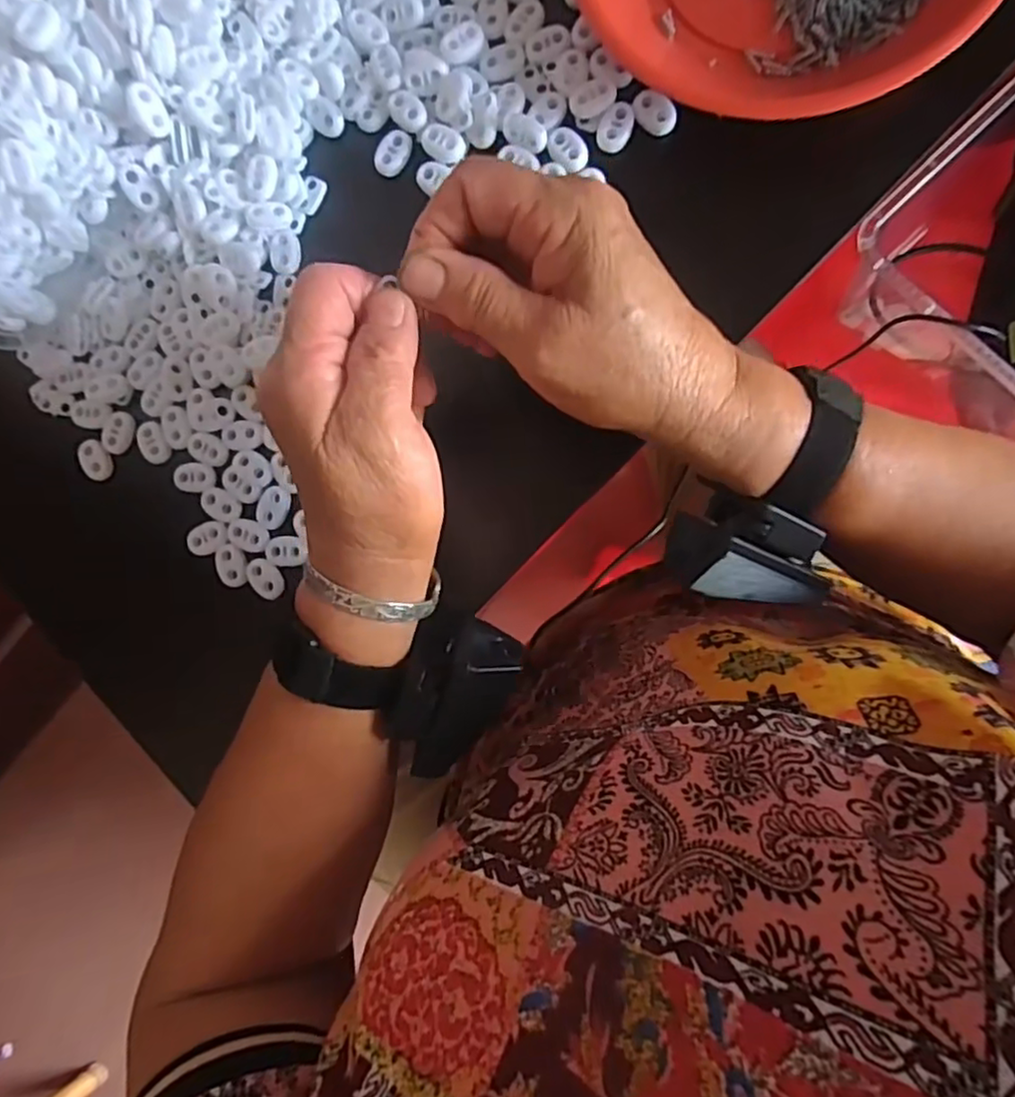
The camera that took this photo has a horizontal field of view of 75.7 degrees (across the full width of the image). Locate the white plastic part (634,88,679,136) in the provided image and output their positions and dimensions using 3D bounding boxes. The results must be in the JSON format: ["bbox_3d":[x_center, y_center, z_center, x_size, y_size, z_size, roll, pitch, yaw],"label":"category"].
[{"bbox_3d":[0.069,-0.205,0.307,0.022,0.005,0.015,42,94,7],"label":"white plastic part"}]

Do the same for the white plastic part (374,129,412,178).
[{"bbox_3d":[-0.057,-0.198,0.327,0.017,0.004,0.023,31,93,7],"label":"white plastic part"}]

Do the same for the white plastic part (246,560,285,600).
[{"bbox_3d":[-0.124,0.015,0.335,0.015,0.005,0.022,-32,85,6],"label":"white plastic part"}]

